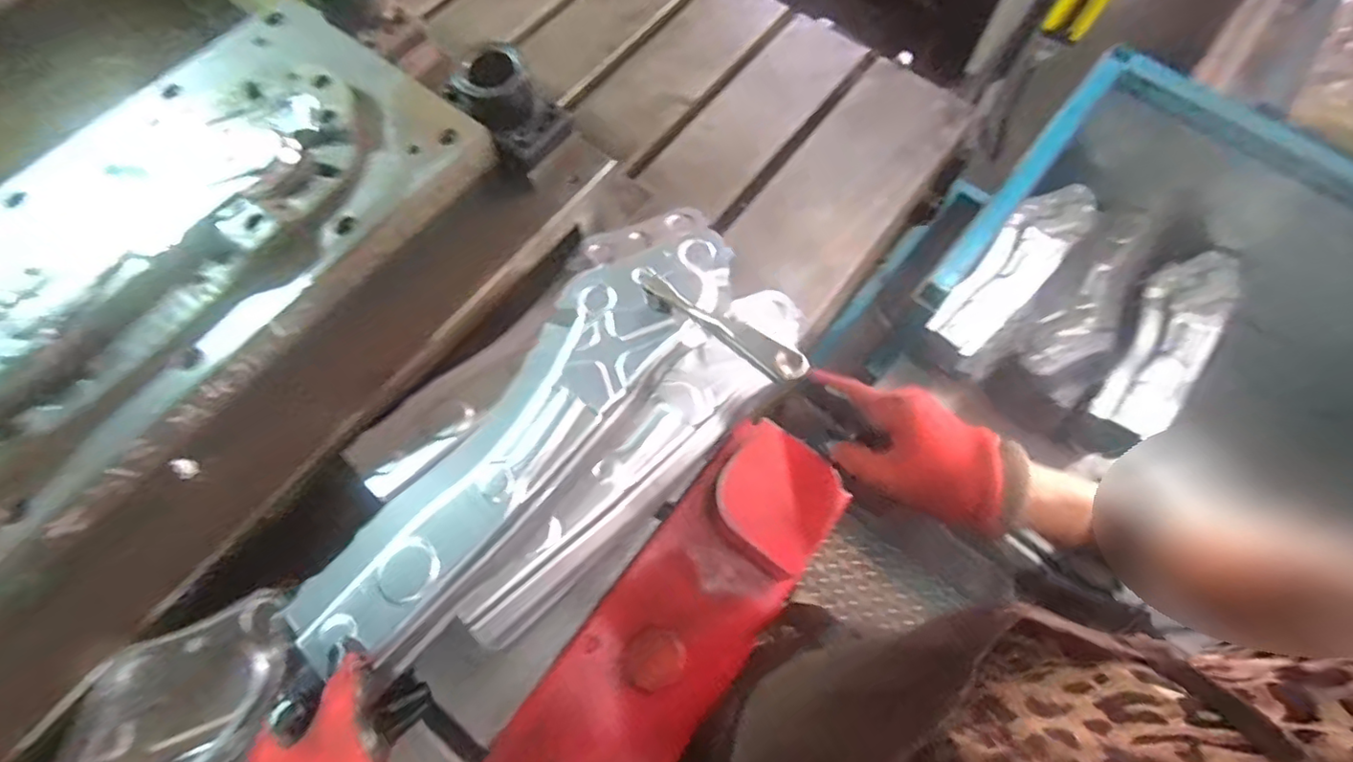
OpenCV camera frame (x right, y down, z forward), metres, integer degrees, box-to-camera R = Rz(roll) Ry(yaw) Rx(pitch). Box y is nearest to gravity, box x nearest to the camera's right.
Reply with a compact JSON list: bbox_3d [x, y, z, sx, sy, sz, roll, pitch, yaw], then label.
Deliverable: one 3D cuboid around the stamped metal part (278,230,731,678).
[{"bbox_3d":[-0.115,0.027,0.466,0.104,0.025,0.424,37,71,12],"label":"stamped metal part"}]

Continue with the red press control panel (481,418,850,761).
[{"bbox_3d":[-0.024,0.277,0.592,0.150,0.093,0.516,36,73,12],"label":"red press control panel"}]

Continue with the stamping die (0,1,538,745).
[{"bbox_3d":[-0.476,-0.060,0.538,0.321,0.147,0.635,34,73,11],"label":"stamping die"}]

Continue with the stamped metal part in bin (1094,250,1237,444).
[{"bbox_3d":[0.883,-0.077,1.047,0.129,0.049,0.448,37,73,12],"label":"stamped metal part in bin"}]

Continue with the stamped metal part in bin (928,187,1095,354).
[{"bbox_3d":[0.651,-0.227,1.130,0.125,0.045,0.435,41,74,13],"label":"stamped metal part in bin"}]

